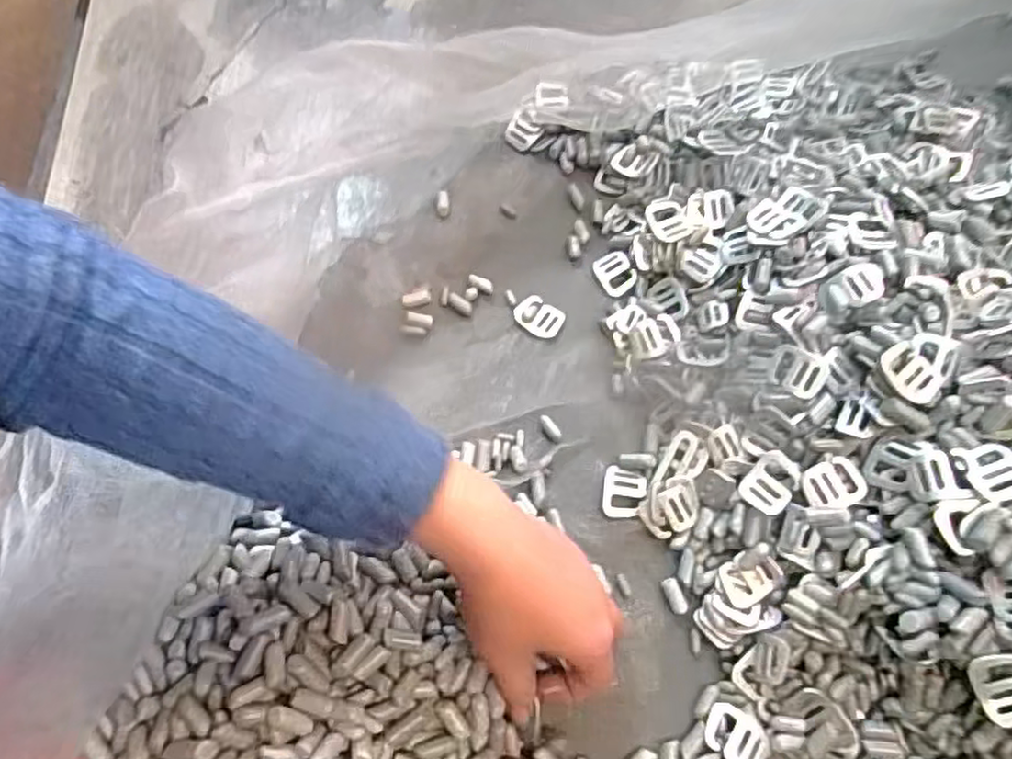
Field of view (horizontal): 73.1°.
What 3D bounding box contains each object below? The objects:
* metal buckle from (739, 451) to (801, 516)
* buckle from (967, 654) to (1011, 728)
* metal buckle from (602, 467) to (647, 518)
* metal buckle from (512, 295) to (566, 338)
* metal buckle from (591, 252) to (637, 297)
[{"bbox_3d":[0.153,0.059,0.391,0.027,0.005,0.034,41,93,27],"label":"metal buckle"},{"bbox_3d":[0.241,0.149,0.328,0.028,0.004,0.034,-21,80,6],"label":"buckle"},{"bbox_3d":[0.073,0.071,0.425,0.025,0.004,0.031,16,68,7],"label":"metal buckle"},{"bbox_3d":[0.024,-0.045,0.484,0.032,0.006,0.025,31,71,13],"label":"metal buckle"},{"bbox_3d":[0.080,-0.079,0.502,0.026,0.005,0.033,-21,68,-8],"label":"metal buckle"}]

